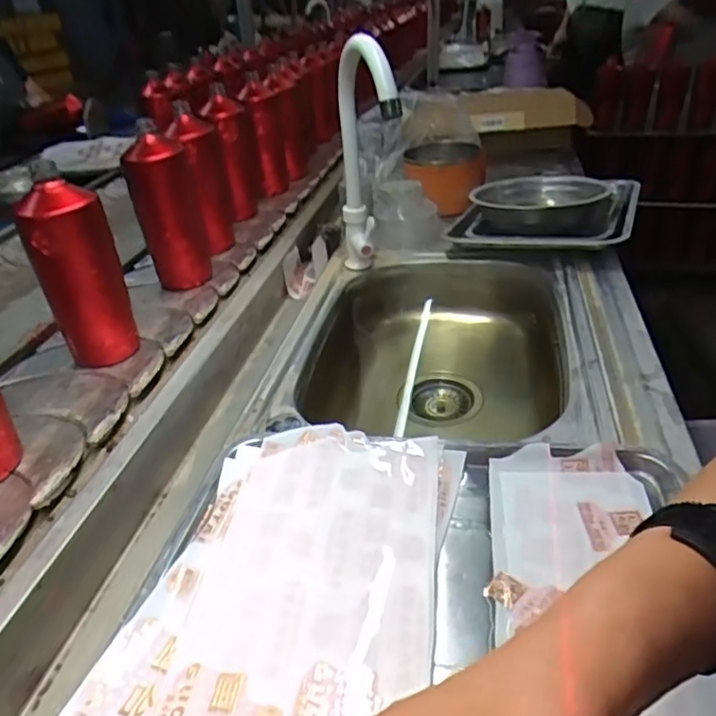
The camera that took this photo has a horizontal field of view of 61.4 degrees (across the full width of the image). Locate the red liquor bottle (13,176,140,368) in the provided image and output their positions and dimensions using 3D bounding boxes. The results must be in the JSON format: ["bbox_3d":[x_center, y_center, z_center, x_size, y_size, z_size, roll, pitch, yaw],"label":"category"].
[{"bbox_3d":[-0.294,-0.082,0.645,0.060,0.190,0.063,5,35,17],"label":"red liquor bottle"}]

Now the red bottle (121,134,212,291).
[{"bbox_3d":[-0.257,-0.200,0.818,0.077,0.190,0.066,-14,34,-12],"label":"red bottle"}]

